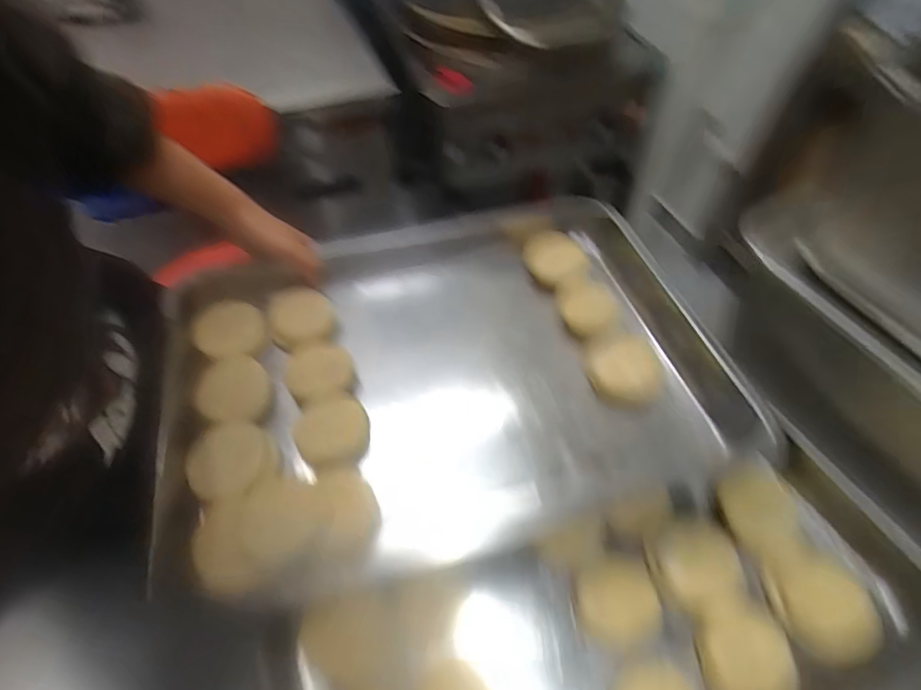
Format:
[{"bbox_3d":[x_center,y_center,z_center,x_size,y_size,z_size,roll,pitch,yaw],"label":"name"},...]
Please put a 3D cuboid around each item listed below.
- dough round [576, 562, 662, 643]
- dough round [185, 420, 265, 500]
[{"bbox_3d":[0.121,0.199,0.381,0.058,0.021,0.053,0,53,1],"label":"dough round"},{"bbox_3d":[-0.192,0.096,0.408,0.061,0.018,0.063,0,53,1],"label":"dough round"}]

